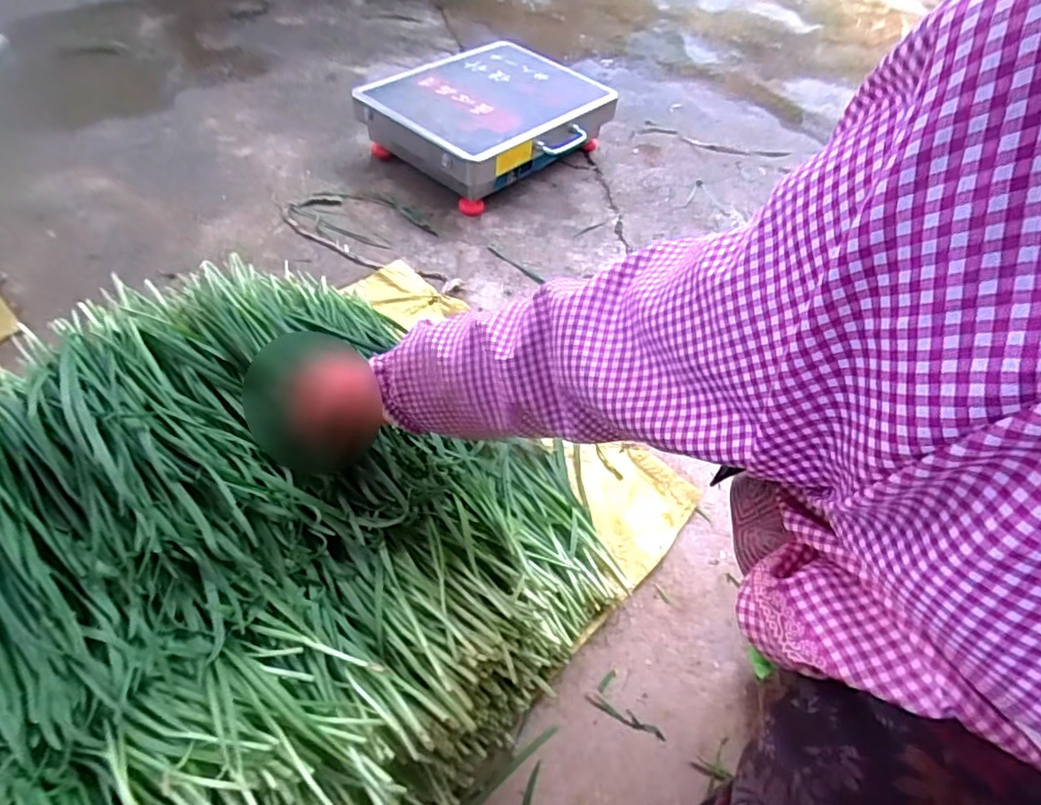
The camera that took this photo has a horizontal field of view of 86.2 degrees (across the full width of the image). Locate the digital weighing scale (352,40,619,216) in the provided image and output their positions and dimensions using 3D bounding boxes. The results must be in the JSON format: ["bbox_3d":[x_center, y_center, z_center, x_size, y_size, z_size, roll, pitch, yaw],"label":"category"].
[{"bbox_3d":[-0.058,-0.541,1.068,0.327,0.117,0.411,37,59,19],"label":"digital weighing scale"}]

